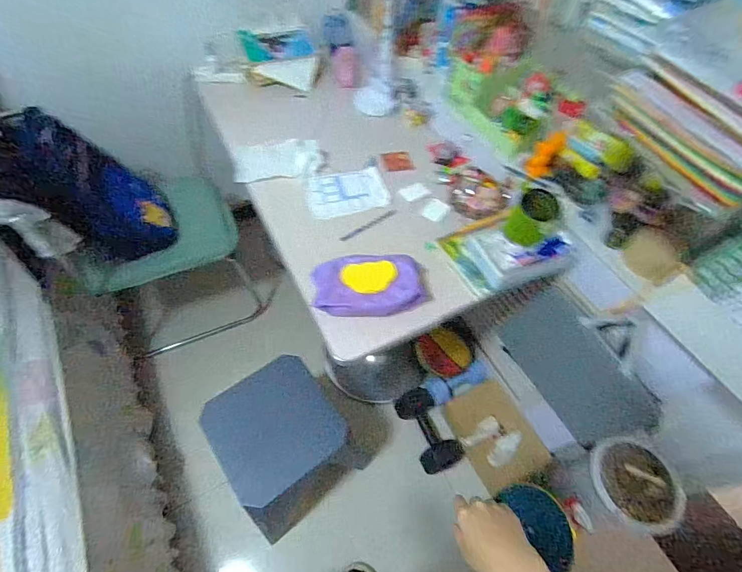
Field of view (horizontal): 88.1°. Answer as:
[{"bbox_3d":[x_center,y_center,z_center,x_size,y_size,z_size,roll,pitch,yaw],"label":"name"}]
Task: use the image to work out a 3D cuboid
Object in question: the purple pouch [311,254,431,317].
[{"bbox_3d":[-0.002,0.005,0.808,0.230,0.076,0.119,-1,57,-5],"label":"purple pouch"}]

